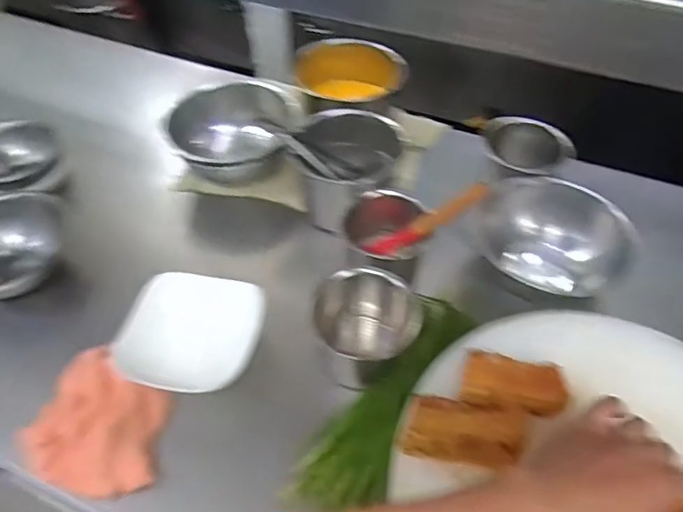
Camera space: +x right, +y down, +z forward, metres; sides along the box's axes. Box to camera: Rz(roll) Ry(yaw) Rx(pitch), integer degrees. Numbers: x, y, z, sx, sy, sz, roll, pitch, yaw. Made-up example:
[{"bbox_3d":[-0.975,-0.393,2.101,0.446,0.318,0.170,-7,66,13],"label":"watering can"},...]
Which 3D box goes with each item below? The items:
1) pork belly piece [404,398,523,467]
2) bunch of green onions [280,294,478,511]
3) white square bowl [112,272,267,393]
[{"bbox_3d":[0.103,0.144,0.445,0.092,0.019,0.054,10,49,9],"label":"pork belly piece"},{"bbox_3d":[0.060,0.143,0.582,0.077,0.050,0.299,26,53,21],"label":"bunch of green onions"},{"bbox_3d":[-0.170,0.085,0.608,0.148,0.027,0.129,8,72,0],"label":"white square bowl"}]

